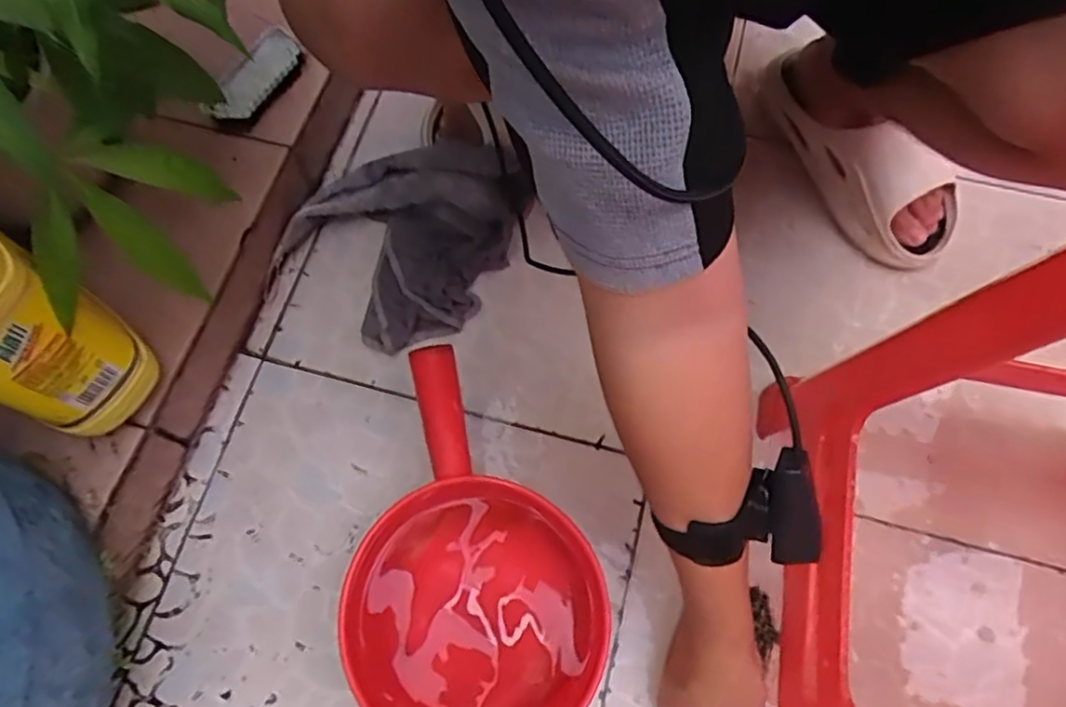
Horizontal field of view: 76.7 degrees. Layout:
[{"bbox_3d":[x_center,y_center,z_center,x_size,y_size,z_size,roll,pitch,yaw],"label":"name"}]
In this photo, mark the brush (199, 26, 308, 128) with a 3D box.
[{"bbox_3d":[-0.275,-0.274,0.666,0.034,0.044,0.119,25,71,11],"label":"brush"}]

